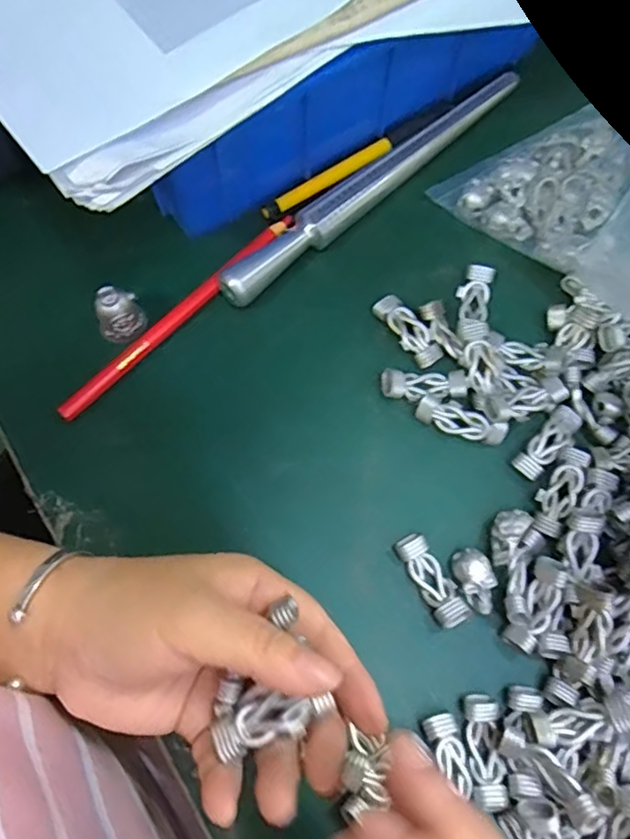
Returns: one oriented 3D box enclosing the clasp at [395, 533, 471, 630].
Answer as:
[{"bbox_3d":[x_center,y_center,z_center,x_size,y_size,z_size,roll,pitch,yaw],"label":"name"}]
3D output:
[{"bbox_3d":[0.057,0.078,0.291,0.016,0.010,0.045,-27,74,-10],"label":"clasp"}]

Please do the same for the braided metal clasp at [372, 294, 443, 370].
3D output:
[{"bbox_3d":[0.051,-0.048,0.331,0.017,0.011,0.045,-32,75,-11],"label":"braided metal clasp"}]

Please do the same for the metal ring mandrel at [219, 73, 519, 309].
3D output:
[{"bbox_3d":[0.036,-0.141,0.355,0.229,0.025,0.020,-42,78,-14],"label":"metal ring mandrel"}]

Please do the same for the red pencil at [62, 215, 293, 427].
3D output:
[{"bbox_3d":[-0.073,-0.059,0.331,0.008,0.012,0.165,43,76,12],"label":"red pencil"}]

